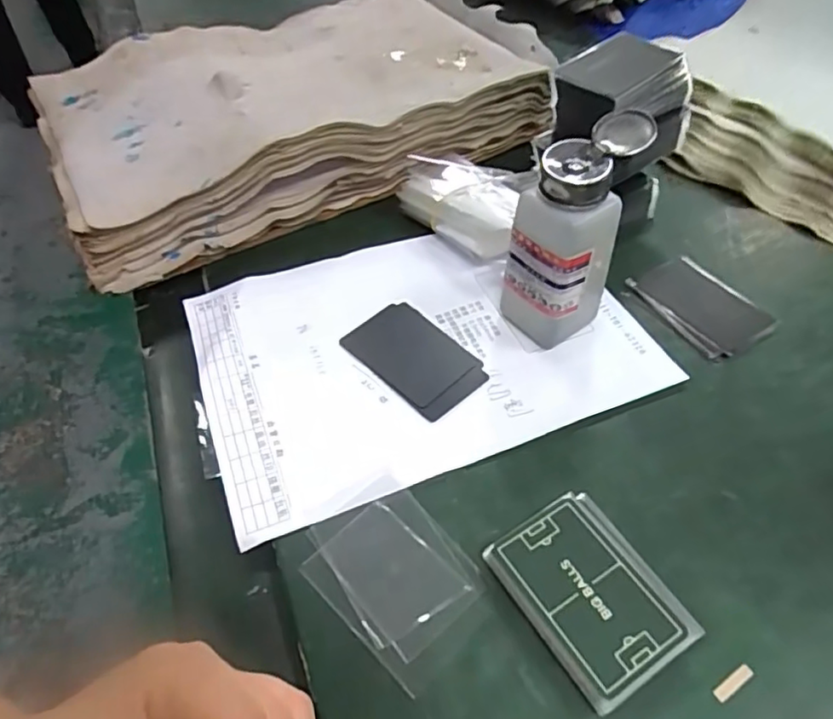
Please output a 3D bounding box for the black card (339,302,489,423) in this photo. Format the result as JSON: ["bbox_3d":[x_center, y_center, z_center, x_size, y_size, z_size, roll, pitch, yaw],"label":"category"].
[{"bbox_3d":[-0.001,-0.003,0.416,0.060,0.004,0.098,-37,58,-25],"label":"black card"}]

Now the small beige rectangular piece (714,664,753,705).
[{"bbox_3d":[0.148,0.150,0.281,0.023,0.004,0.006,-27,54,-18],"label":"small beige rectangular piece"}]

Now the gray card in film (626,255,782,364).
[{"bbox_3d":[0.207,-0.042,0.441,0.063,0.004,0.094,-26,54,-18],"label":"gray card in film"}]

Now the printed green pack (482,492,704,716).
[{"bbox_3d":[0.087,0.116,0.302,0.068,0.017,0.088,-27,54,-18],"label":"printed green pack"}]

